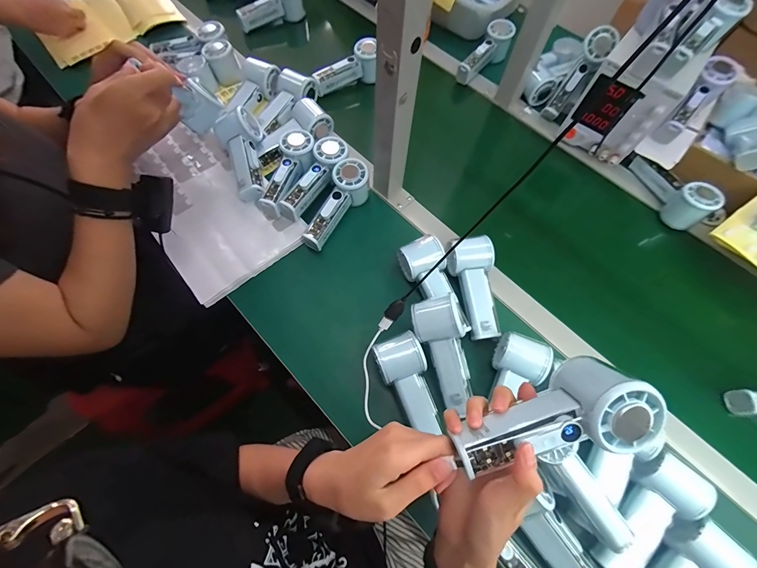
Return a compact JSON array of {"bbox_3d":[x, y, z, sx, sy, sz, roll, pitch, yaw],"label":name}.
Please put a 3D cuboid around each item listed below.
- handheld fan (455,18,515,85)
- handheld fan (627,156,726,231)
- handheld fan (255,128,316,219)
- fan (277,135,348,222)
[{"bbox_3d":[0.223,-0.489,0.676,0.161,0.056,0.056,-45,74,-2],"label":"handheld fan"},{"bbox_3d":[0.504,-0.164,0.553,0.047,0.060,0.152,-33,71,-15],"label":"handheld fan"},{"bbox_3d":[-0.149,-0.178,0.525,0.059,0.051,0.154,17,67,5],"label":"handheld fan"},{"bbox_3d":[-0.099,-0.173,0.520,0.052,0.042,0.153,24,68,8],"label":"fan"}]

